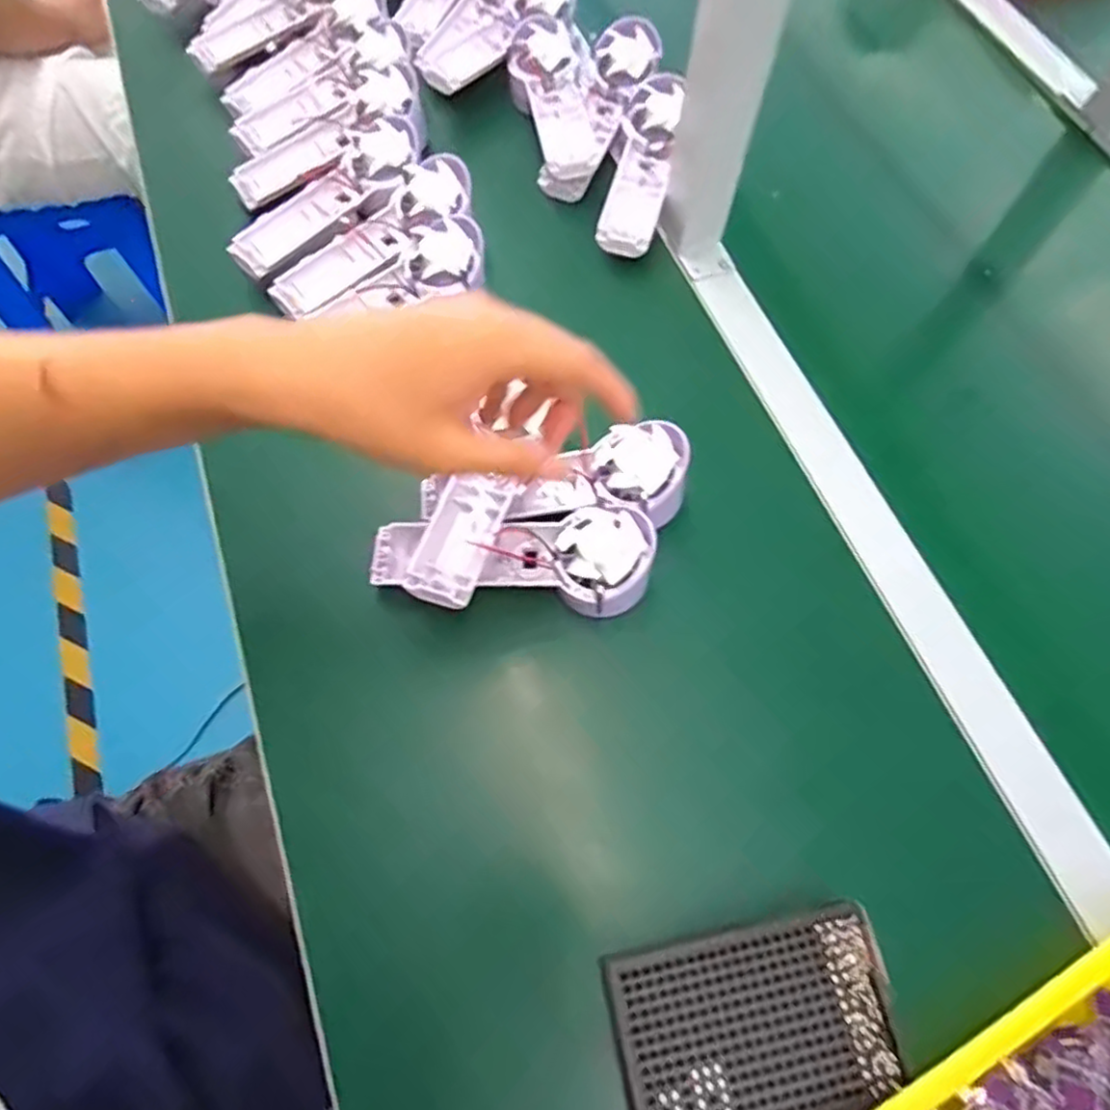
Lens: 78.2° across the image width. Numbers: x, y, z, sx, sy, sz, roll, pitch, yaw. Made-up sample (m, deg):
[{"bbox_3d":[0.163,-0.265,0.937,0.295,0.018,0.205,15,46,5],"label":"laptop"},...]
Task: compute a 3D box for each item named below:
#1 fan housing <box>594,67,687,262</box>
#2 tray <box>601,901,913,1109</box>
[{"bbox_3d":[0.074,-0.329,0.570,0.046,0.033,0.187,12,67,4],"label":"fan housing"},{"bbox_3d":[0.103,0.239,0.344,0.140,0.018,0.089,-10,67,-5],"label":"tray"}]

